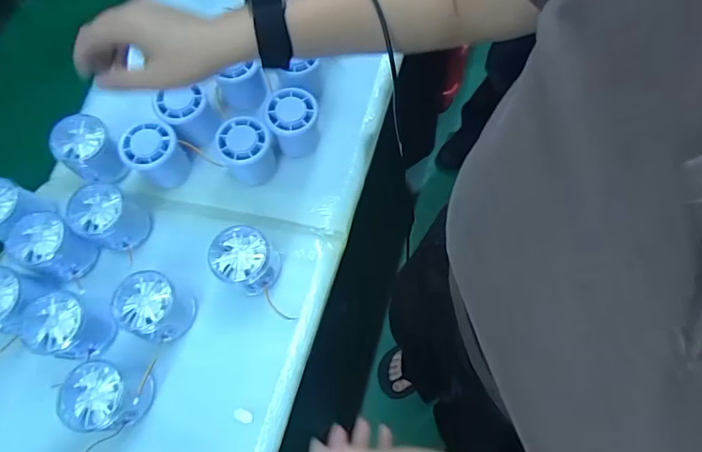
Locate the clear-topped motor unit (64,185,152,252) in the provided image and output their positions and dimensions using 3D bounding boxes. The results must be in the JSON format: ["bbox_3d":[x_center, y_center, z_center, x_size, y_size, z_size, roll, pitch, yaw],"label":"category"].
[{"bbox_3d":[-0.244,-0.007,0.440,0.058,0.051,0.055,28,74,10],"label":"clear-topped motor unit"}]

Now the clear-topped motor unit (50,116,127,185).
[{"bbox_3d":[-0.274,-0.079,0.461,0.060,0.052,0.055,42,77,14],"label":"clear-topped motor unit"}]

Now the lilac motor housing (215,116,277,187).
[{"bbox_3d":[-0.108,-0.078,0.465,0.054,0.058,0.053,0,72,1],"label":"lilac motor housing"}]

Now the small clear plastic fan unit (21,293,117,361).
[{"bbox_3d":[-0.260,0.093,0.404,0.056,0.050,0.055,13,72,6],"label":"small clear plastic fan unit"}]

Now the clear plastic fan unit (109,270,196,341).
[{"bbox_3d":[-0.186,0.078,0.416,0.056,0.063,0.054,39,77,13],"label":"clear plastic fan unit"}]

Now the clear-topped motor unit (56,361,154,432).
[{"bbox_3d":[-0.215,0.150,0.384,0.059,0.049,0.055,7,72,4],"label":"clear-topped motor unit"}]

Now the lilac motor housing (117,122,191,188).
[{"bbox_3d":[-0.205,-0.073,0.464,0.054,0.059,0.053,0,72,1],"label":"lilac motor housing"}]

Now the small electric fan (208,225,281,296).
[{"bbox_3d":[-0.102,0.035,0.428,0.060,0.061,0.054,41,77,13],"label":"small electric fan"}]

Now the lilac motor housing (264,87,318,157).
[{"bbox_3d":[-0.062,-0.111,0.473,0.054,0.056,0.055,-11,72,-2],"label":"lilac motor housing"}]

